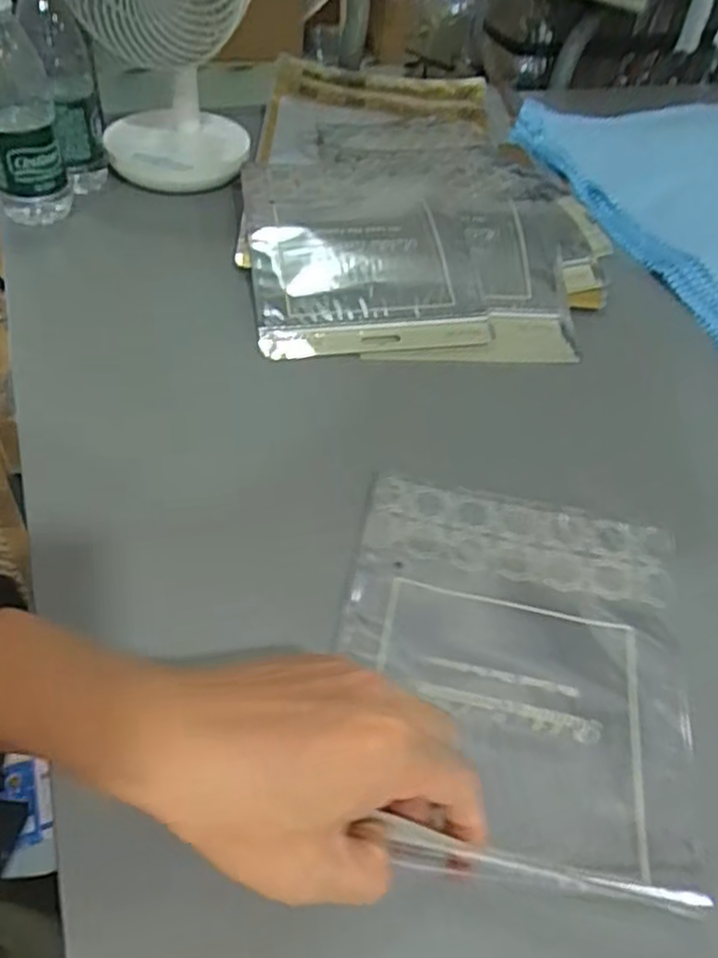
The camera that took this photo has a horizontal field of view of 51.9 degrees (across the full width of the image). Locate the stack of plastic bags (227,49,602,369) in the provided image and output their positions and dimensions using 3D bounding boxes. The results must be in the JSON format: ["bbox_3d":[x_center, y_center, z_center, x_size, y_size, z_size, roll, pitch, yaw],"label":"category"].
[{"bbox_3d":[0.040,-0.284,0.709,0.301,0.037,0.523,-2,48,-8],"label":"stack of plastic bags"}]

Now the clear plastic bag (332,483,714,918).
[{"bbox_3d":[0.080,0.092,0.380,0.175,0.021,0.214,10,47,3],"label":"clear plastic bag"}]

